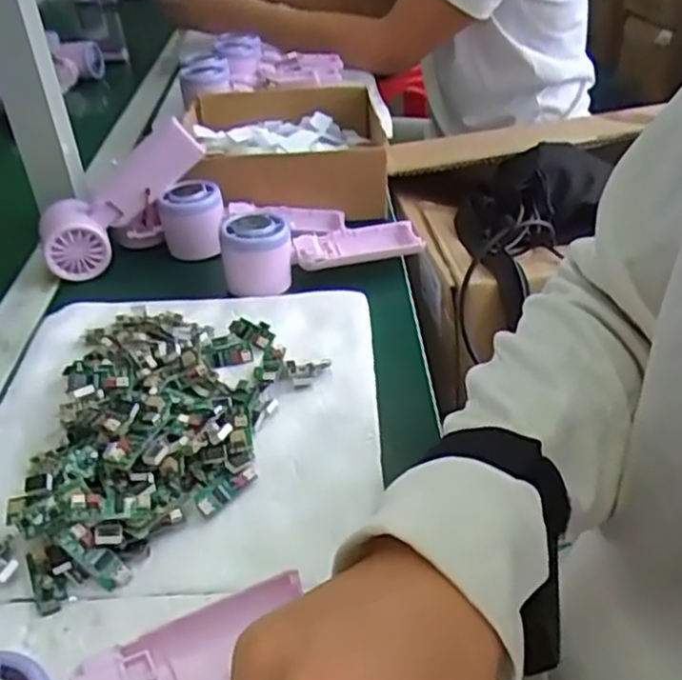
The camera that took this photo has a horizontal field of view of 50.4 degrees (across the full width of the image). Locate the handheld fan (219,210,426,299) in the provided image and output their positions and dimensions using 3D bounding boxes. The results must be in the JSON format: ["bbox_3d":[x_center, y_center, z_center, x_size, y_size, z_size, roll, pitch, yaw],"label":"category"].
[{"bbox_3d":[-0.016,-0.082,0.602,0.166,0.049,0.055,-14,37,-15],"label":"handheld fan"}]

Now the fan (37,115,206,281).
[{"bbox_3d":[-0.194,-0.126,0.631,0.165,0.054,0.048,-43,43,0],"label":"fan"}]

